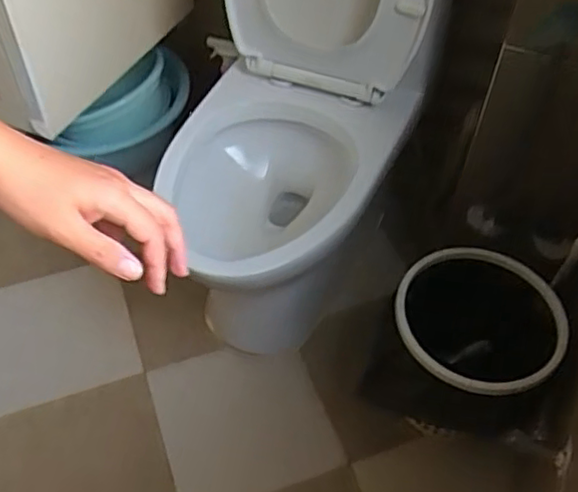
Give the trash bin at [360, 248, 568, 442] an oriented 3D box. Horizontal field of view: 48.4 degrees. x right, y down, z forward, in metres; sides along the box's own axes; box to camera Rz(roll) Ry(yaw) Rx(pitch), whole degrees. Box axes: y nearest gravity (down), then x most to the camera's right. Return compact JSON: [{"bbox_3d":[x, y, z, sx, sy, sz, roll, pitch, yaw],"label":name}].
[{"bbox_3d":[0.281,0.166,1.037,0.248,0.214,0.248,22,53,16],"label":"trash bin"}]

